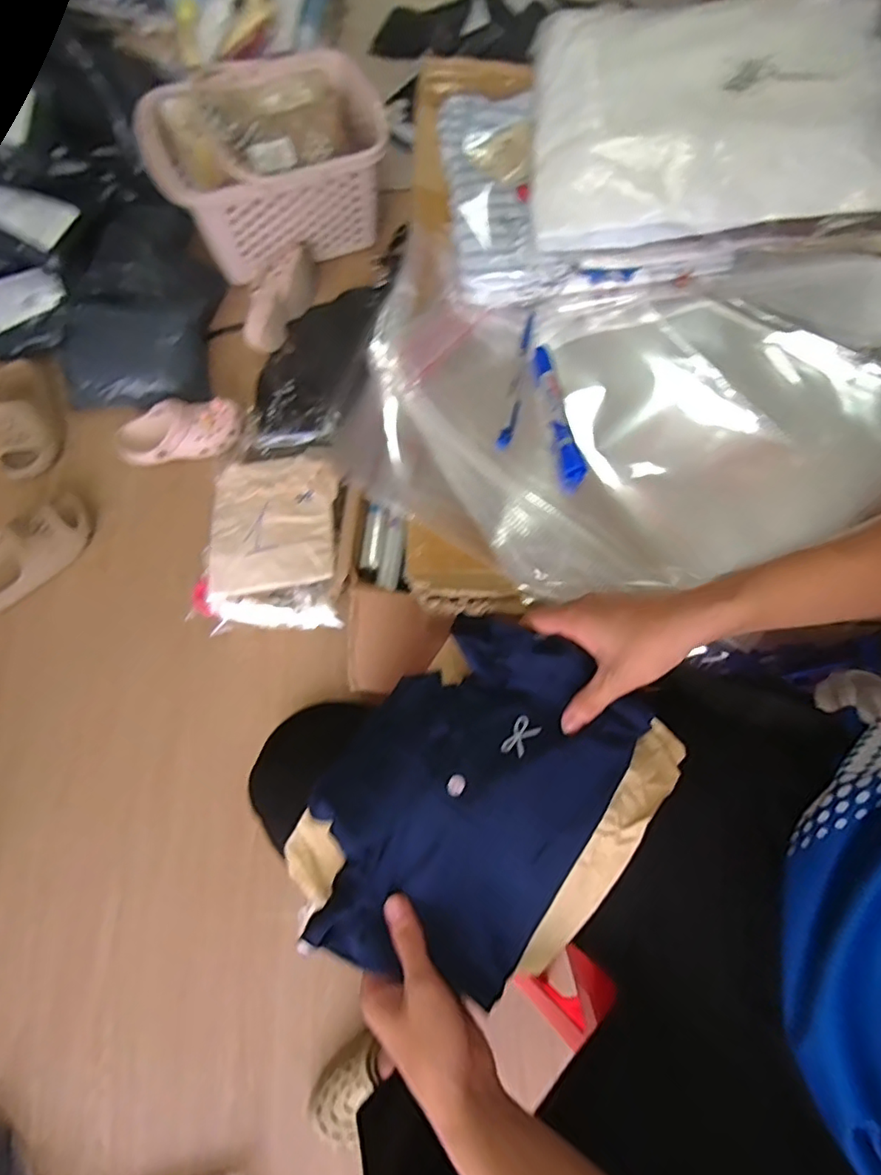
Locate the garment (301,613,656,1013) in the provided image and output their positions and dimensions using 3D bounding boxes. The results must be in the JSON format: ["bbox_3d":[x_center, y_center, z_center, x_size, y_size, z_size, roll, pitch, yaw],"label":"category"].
[{"bbox_3d":[0.016,0.155,0.431,0.180,0.040,0.250,31,75,7],"label":"garment"}]

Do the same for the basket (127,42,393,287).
[{"bbox_3d":[-0.319,-0.833,1.160,0.459,0.205,0.275,-23,75,-8],"label":"basket"}]

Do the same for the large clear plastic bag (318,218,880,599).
[{"bbox_3d":[0.175,-0.141,0.489,0.488,0.107,0.302,14,73,2],"label":"large clear plastic bag"}]

